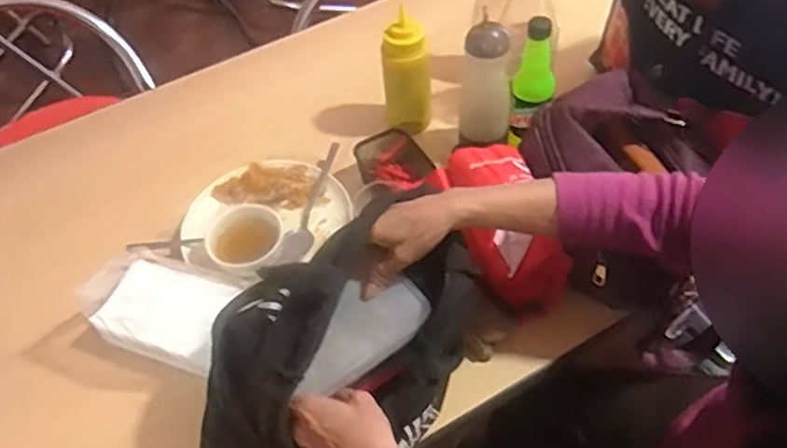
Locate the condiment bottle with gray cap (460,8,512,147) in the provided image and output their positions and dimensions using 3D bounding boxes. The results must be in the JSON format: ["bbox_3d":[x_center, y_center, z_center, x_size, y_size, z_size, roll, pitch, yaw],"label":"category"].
[{"bbox_3d":[0.123,-0.191,0.929,0.067,0.174,0.066,3,51,7],"label":"condiment bottle with gray cap"}]

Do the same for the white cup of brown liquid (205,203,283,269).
[{"bbox_3d":[-0.187,0.019,0.882,0.096,0.045,0.079,-4,51,2],"label":"white cup of brown liquid"}]

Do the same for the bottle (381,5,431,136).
[{"bbox_3d":[0.014,-0.202,0.982,0.059,0.177,0.056,-3,51,3],"label":"bottle"}]

